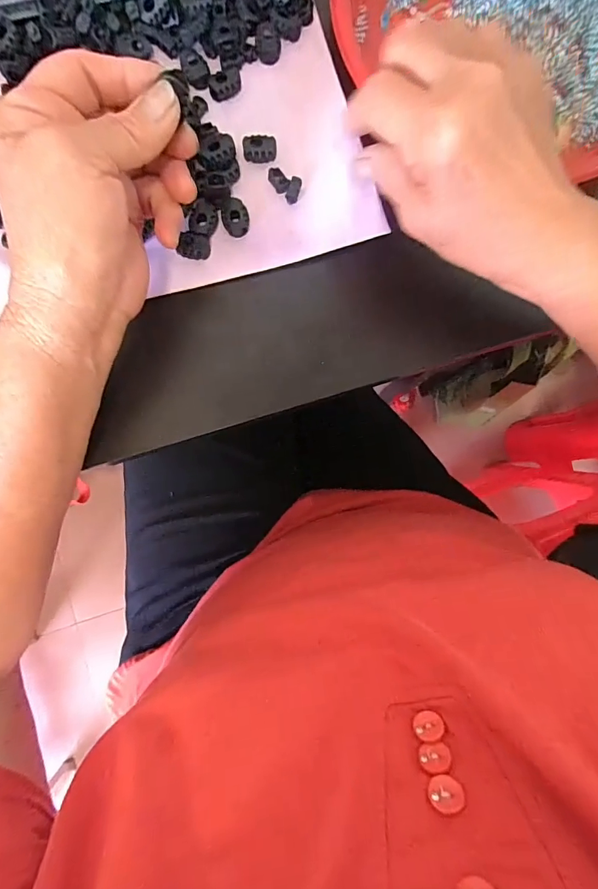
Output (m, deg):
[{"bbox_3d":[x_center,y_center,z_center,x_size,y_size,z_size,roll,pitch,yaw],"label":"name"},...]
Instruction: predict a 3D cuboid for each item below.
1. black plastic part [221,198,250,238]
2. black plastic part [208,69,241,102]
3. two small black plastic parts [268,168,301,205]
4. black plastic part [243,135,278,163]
[{"bbox_3d":[-0.040,-0.144,0.276,0.016,0.009,0.022,-9,85,-4],"label":"black plastic part"},{"bbox_3d":[-0.048,-0.236,0.285,0.022,0.008,0.013,-23,86,-5],"label":"black plastic part"},{"bbox_3d":[-0.009,-0.170,0.281,0.026,0.006,0.015,42,84,1],"label":"two small black plastic parts"},{"bbox_3d":[-0.025,-0.191,0.282,0.021,0.007,0.015,-4,85,-4],"label":"black plastic part"}]

